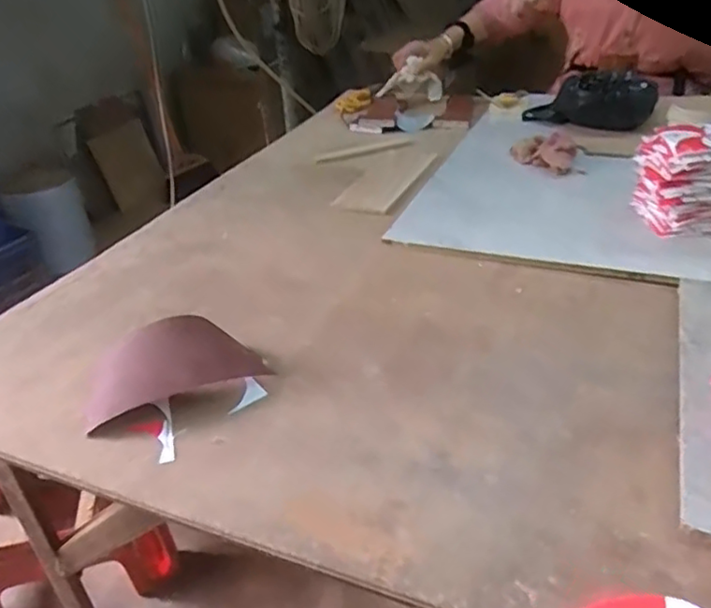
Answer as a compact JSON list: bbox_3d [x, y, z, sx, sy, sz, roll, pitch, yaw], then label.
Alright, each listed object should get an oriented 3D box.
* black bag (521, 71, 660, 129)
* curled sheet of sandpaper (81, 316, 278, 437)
[{"bbox_3d":[0.452,-0.389,1.238,0.218,0.078,0.149,-1,32,5],"label":"black bag"},{"bbox_3d":[-0.191,0.060,0.664,0.185,0.061,0.089,-17,34,-19],"label":"curled sheet of sandpaper"}]

